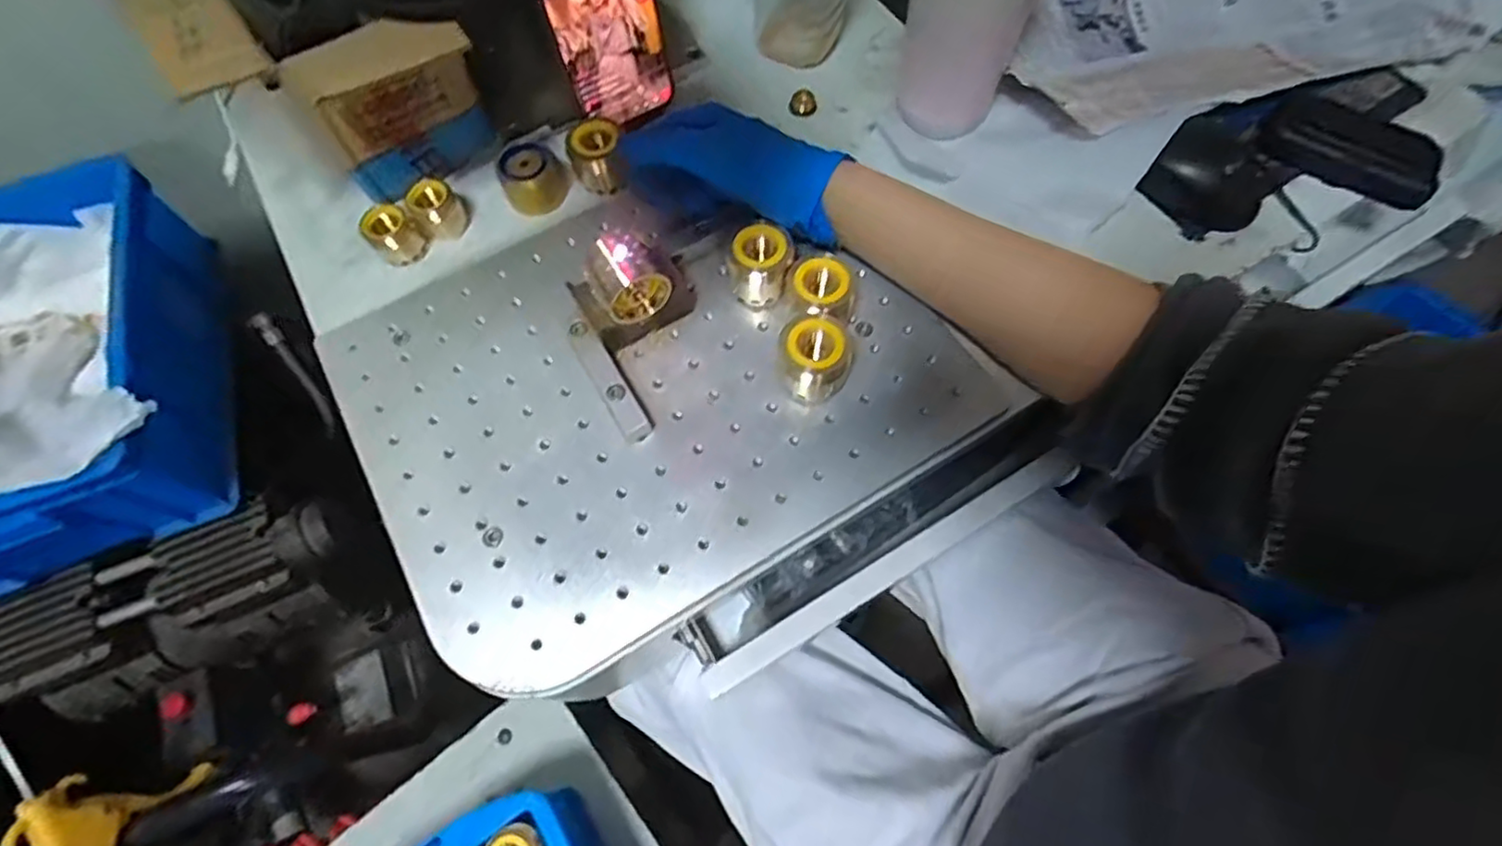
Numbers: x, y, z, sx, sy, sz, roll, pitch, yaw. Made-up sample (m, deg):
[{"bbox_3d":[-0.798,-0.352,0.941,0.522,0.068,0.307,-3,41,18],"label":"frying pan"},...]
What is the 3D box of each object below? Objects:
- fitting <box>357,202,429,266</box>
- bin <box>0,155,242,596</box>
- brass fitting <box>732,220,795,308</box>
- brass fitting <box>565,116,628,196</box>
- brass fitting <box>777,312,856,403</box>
[{"bbox_3d":[-0.233,-0.122,0.431,0.030,0.035,0.023,-41,71,-15],"label":"fitting"},{"bbox_3d":[-0.631,-0.045,0.573,0.287,0.131,0.341,-23,68,-8],"label":"bin"},{"bbox_3d":[0.008,-0.097,0.407,0.036,0.035,0.034,-2,66,1],"label":"brass fitting"},{"bbox_3d":[-0.106,-0.184,0.455,0.036,0.035,0.040,-11,66,-3],"label":"brass fitting"},{"bbox_3d":[0.037,-0.038,0.385,0.041,0.038,0.049,29,70,14],"label":"brass fitting"}]

